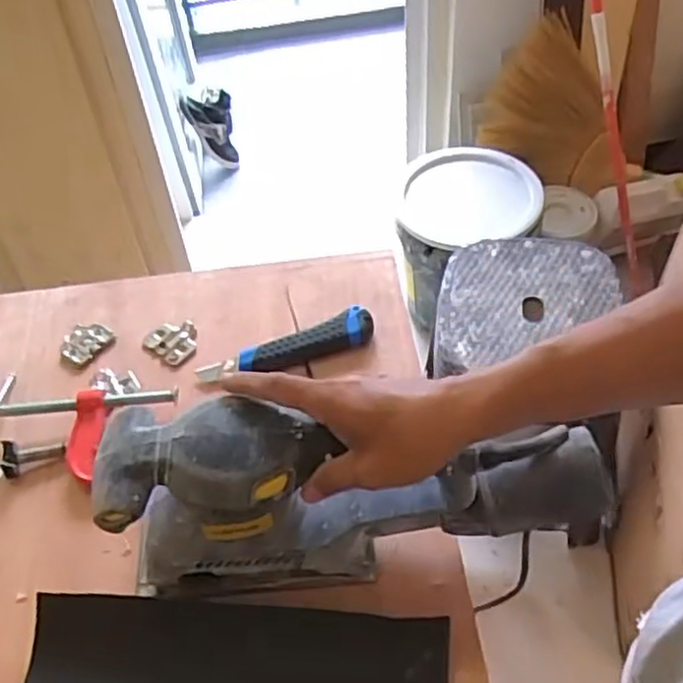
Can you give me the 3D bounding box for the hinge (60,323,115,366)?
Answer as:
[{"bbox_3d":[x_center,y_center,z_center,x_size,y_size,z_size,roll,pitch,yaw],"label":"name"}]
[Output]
[{"bbox_3d":[-0.255,0.001,0.716,0.044,0.010,0.051,35,62,28],"label":"hinge"}]

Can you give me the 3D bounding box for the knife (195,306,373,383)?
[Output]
[{"bbox_3d":[-0.054,0.007,0.687,0.172,0.031,0.035,-16,52,-8],"label":"knife"}]

